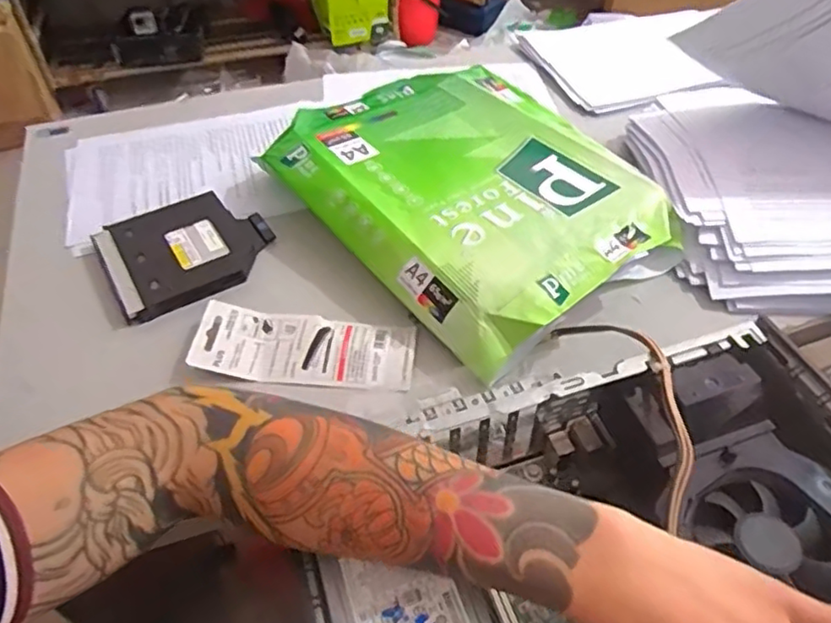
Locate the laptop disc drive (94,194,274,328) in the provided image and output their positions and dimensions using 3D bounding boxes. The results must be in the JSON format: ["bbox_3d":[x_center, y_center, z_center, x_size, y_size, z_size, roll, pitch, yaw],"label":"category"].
[{"bbox_3d":[-0.223,-0.063,0.620,0.152,0.018,0.140,-25,51,-21],"label":"laptop disc drive"}]

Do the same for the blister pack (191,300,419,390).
[{"bbox_3d":[-0.092,0.028,0.533,0.180,0.019,0.067,5,46,5],"label":"blister pack"}]

